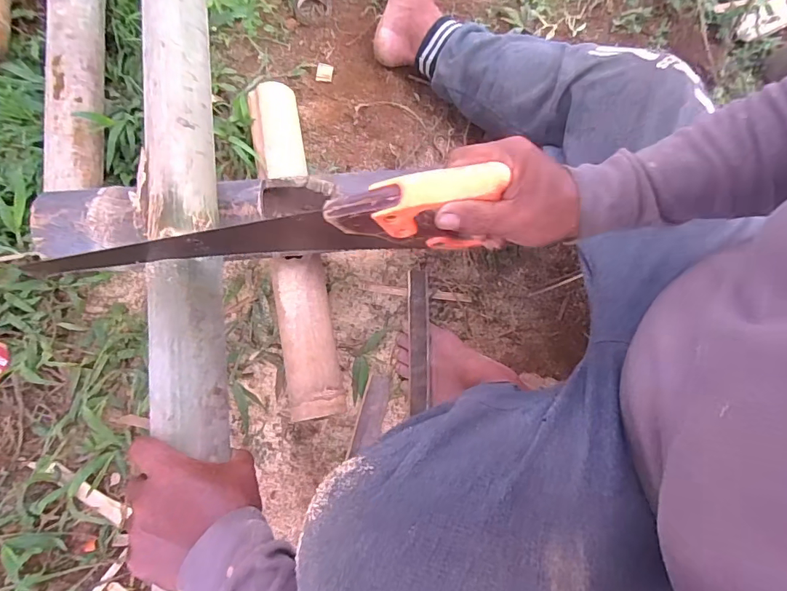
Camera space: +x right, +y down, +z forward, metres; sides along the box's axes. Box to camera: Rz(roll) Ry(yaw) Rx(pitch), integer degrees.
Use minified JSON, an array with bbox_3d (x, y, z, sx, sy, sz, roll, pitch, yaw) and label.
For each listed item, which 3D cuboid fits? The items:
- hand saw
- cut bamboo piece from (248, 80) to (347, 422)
[{"bbox_3d":[-0.106,-0.051,0.401,0.403,0.090,0.039,-6,75,15],"label":"hand saw"},{"bbox_3d":[-0.136,-0.077,0.628,0.070,0.073,0.485,-11,75,-3],"label":"cut bamboo piece"}]

